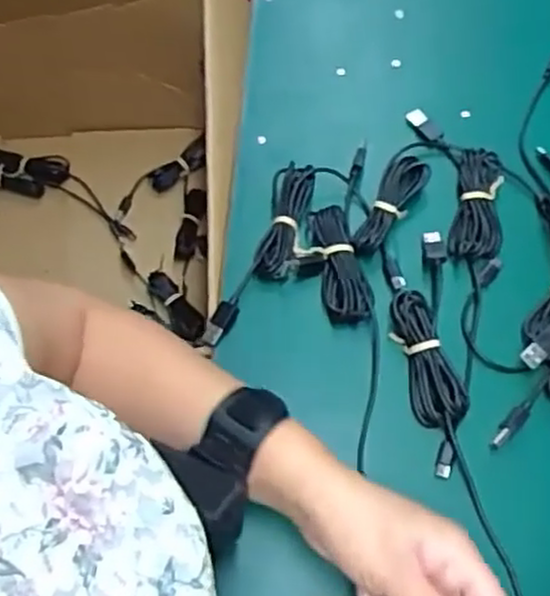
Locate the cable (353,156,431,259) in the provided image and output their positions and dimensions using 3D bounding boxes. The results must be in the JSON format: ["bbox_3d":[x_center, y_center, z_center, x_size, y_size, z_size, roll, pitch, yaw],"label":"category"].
[{"bbox_3d":[0.084,-0.066,0.533,0.029,0.019,0.091,28,71,10],"label":"cable"}]

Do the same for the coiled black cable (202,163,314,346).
[{"bbox_3d":[-0.005,-0.030,0.519,0.036,0.022,0.145,20,70,7],"label":"coiled black cable"}]

